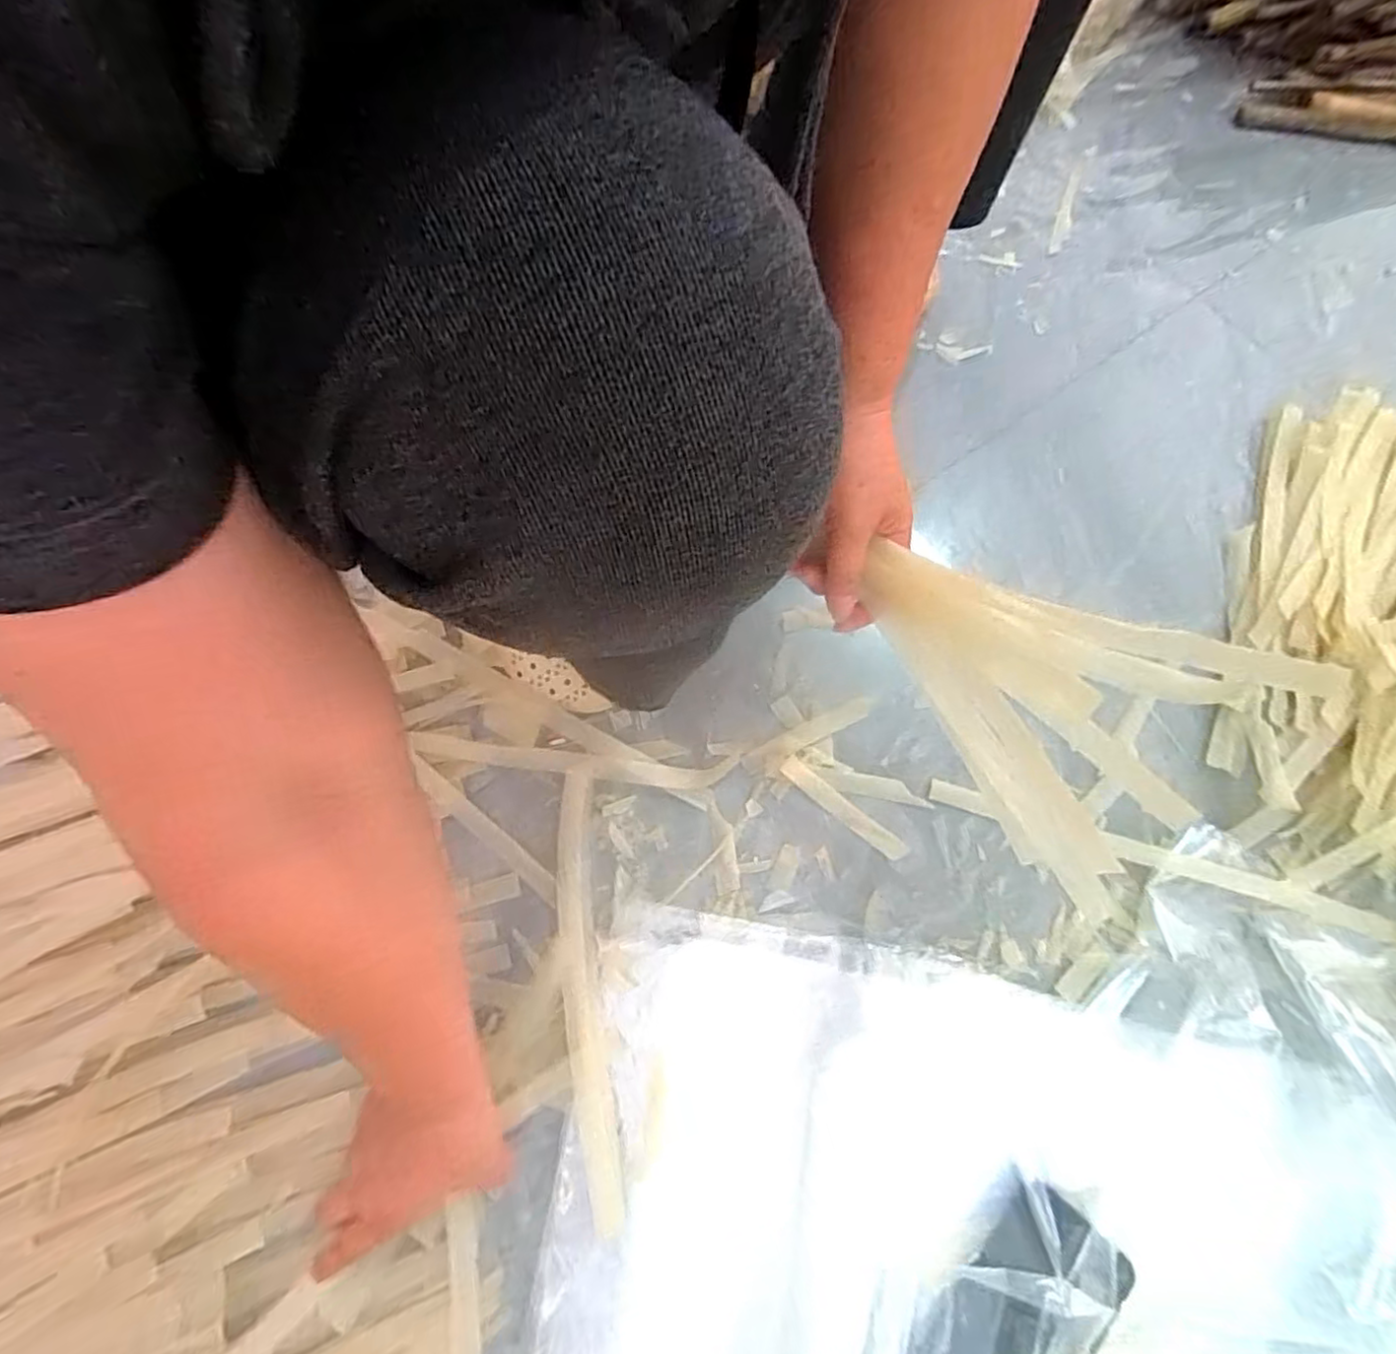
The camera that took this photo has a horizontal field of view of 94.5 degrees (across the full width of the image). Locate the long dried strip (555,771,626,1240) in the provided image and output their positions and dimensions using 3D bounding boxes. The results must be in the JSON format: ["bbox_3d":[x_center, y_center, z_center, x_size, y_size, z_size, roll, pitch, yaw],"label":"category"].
[{"bbox_3d":[-0.081,0.214,0.454,0.029,0.011,0.293,-7,72,-4],"label":"long dried strip"}]

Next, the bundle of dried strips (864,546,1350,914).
[{"bbox_3d":[0.185,0.030,0.375,0.209,0.033,0.155,24,108,28],"label":"bundle of dried strips"}]

